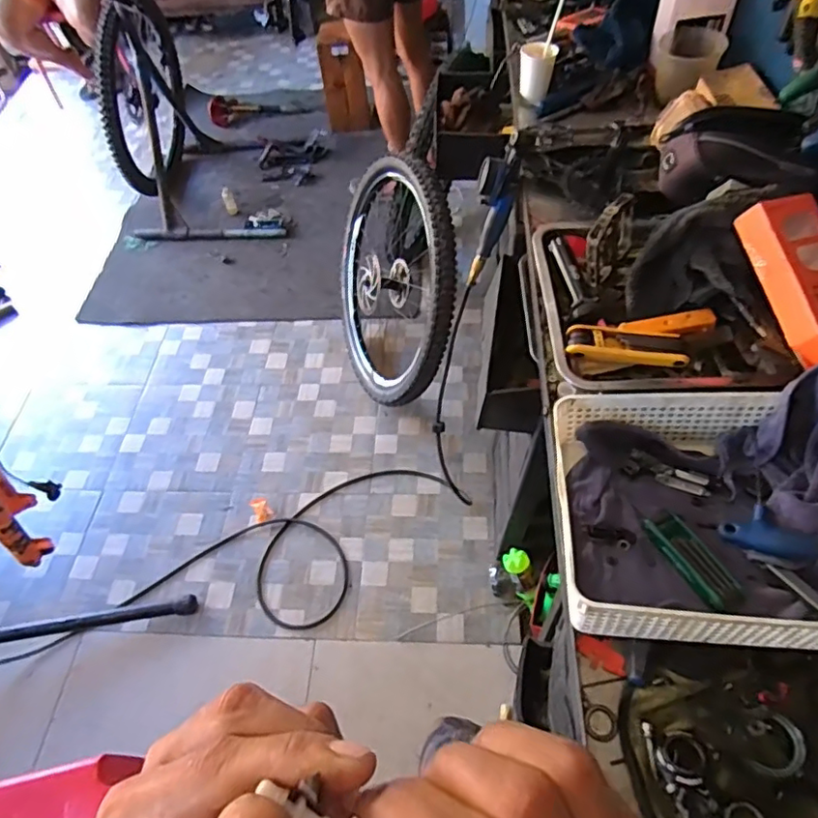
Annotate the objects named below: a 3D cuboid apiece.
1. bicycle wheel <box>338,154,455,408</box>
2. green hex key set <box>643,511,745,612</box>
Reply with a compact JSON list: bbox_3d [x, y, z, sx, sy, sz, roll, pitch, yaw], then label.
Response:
[{"bbox_3d":[-0.060,-0.338,1.688,0.120,0.718,0.666,-5,56,-29],"label":"bicycle wheel"},{"bbox_3d":[0.283,0.149,0.580,0.034,0.016,0.107,-22,46,-12],"label":"green hex key set"}]

